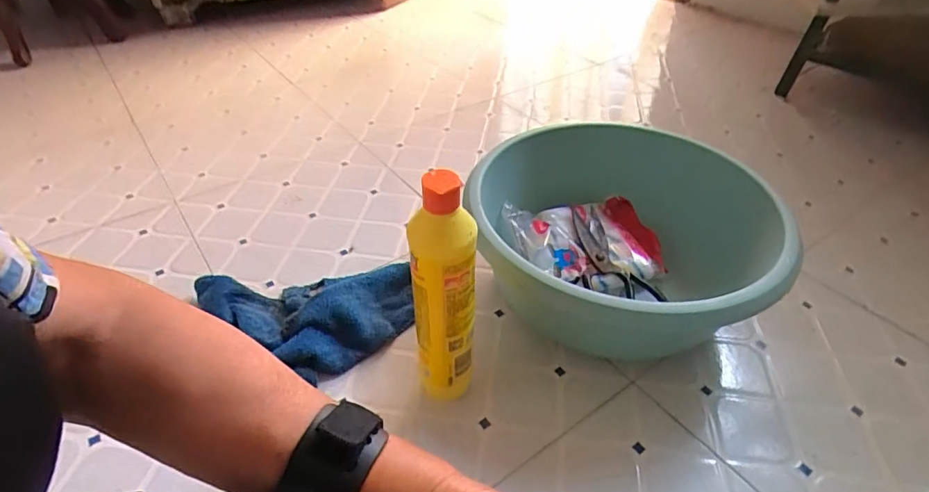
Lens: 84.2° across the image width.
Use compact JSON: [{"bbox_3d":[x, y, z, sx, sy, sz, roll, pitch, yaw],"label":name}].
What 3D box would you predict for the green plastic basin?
[{"bbox_3d":[0.161,0.004,0.569,0.292,0.145,0.289,0,41,0],"label":"green plastic basin"}]

